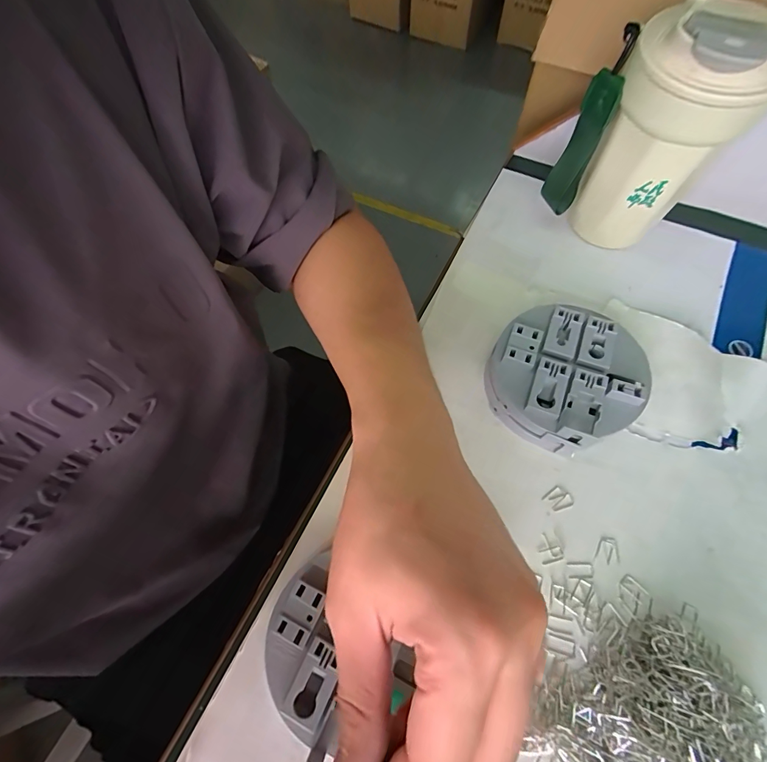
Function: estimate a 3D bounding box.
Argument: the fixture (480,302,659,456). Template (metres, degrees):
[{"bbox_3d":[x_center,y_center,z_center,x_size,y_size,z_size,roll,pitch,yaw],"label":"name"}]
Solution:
[{"bbox_3d":[0.129,-0.003,0.282,0.097,0.038,0.094,-1,65,2],"label":"fixture"}]

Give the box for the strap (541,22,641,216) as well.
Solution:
[{"bbox_3d":[0.150,-0.181,0.304,0.026,0.143,0.033,22,68,12],"label":"strap"}]

